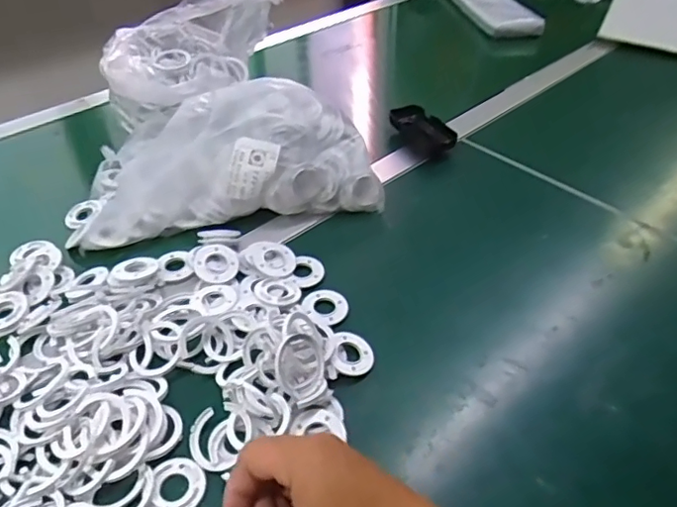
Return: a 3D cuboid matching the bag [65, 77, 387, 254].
[{"bbox_3d":[-0.129,-0.110,0.630,0.331,0.096,0.166,-13,44,-15],"label":"bag"}]

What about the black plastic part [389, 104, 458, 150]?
[{"bbox_3d":[0.118,-0.175,0.770,0.038,0.025,0.112,-25,48,-26],"label":"black plastic part"}]

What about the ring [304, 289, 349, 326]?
[{"bbox_3d":[-0.012,0.052,0.545,0.041,0.007,0.043,0,42,0],"label":"ring"}]

